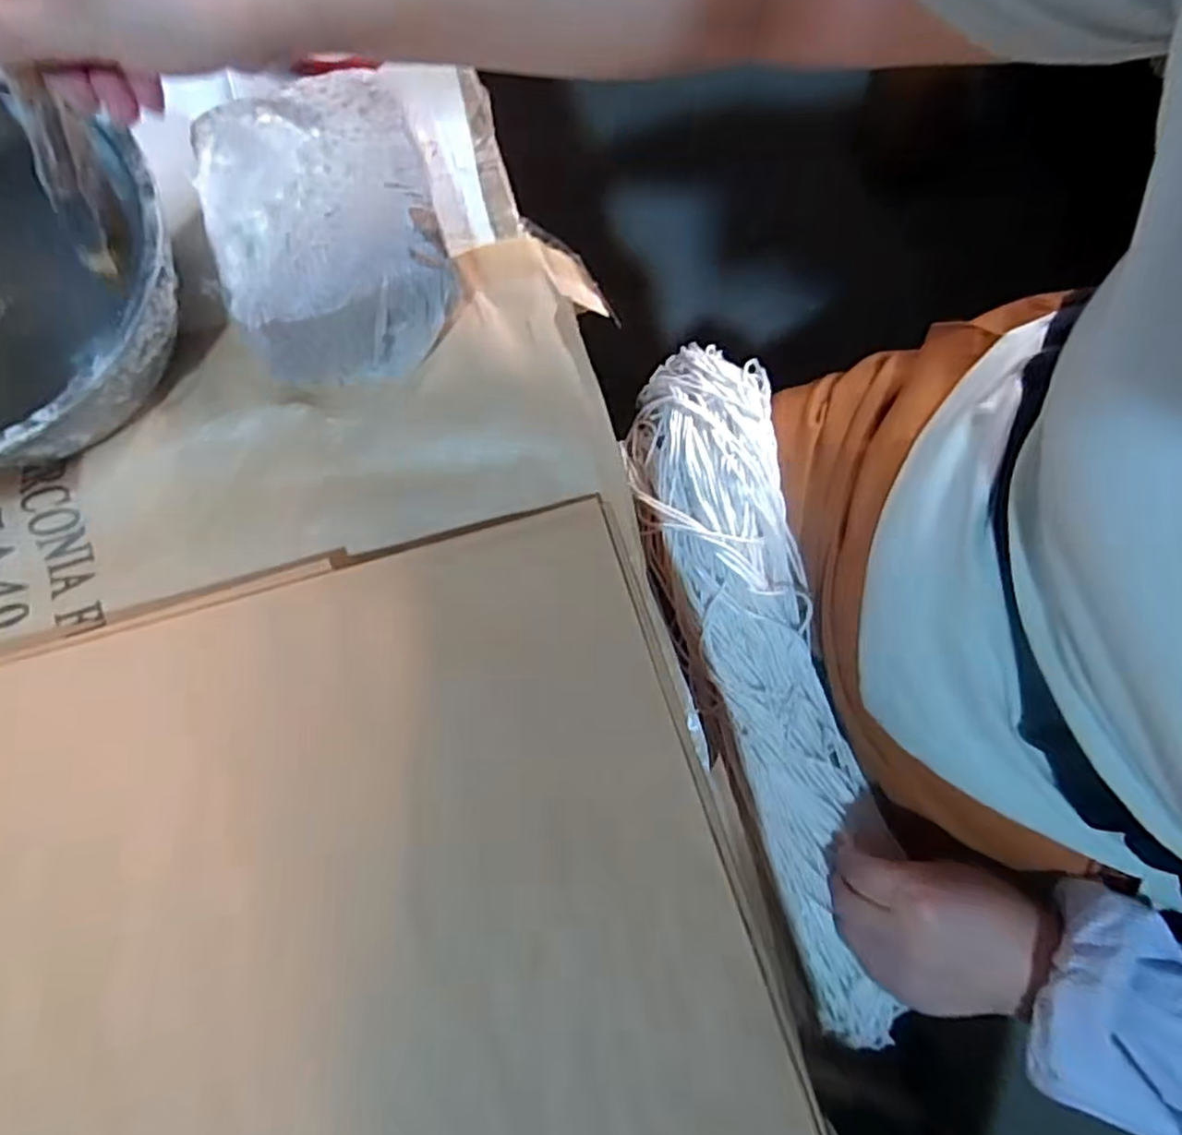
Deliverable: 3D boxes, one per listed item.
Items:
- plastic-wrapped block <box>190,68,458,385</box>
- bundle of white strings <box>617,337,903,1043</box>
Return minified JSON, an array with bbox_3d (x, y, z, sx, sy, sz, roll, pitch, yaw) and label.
[{"bbox_3d":[-0.141,-0.180,0.394,0.118,0.064,0.149,-19,82,-3],"label":"plastic-wrapped block"},{"bbox_3d":[0.116,0.077,0.492,0.097,0.089,0.476,-13,85,-3],"label":"bundle of white strings"}]

